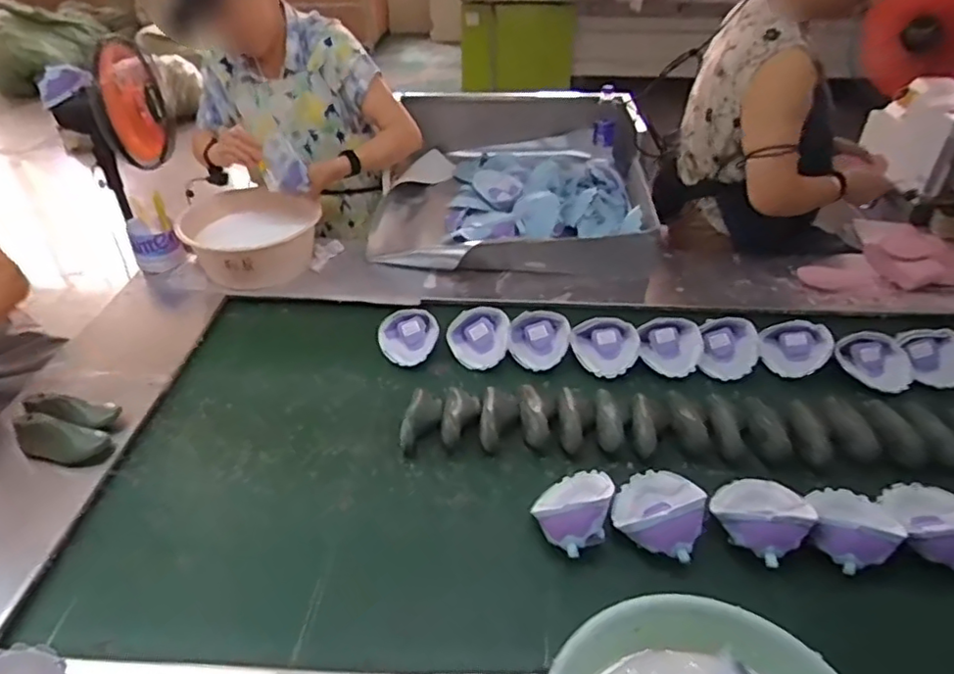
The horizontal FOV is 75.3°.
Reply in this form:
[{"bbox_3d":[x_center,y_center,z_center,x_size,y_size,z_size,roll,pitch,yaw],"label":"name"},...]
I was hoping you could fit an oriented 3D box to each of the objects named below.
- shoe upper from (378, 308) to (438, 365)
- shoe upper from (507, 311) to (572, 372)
[{"bbox_3d":[-0.136,-0.003,1.226,0.113,0.065,0.123,0,43,0],"label":"shoe upper"},{"bbox_3d":[0.121,0.002,1.202,0.115,0.067,0.109,0,43,0],"label":"shoe upper"}]

